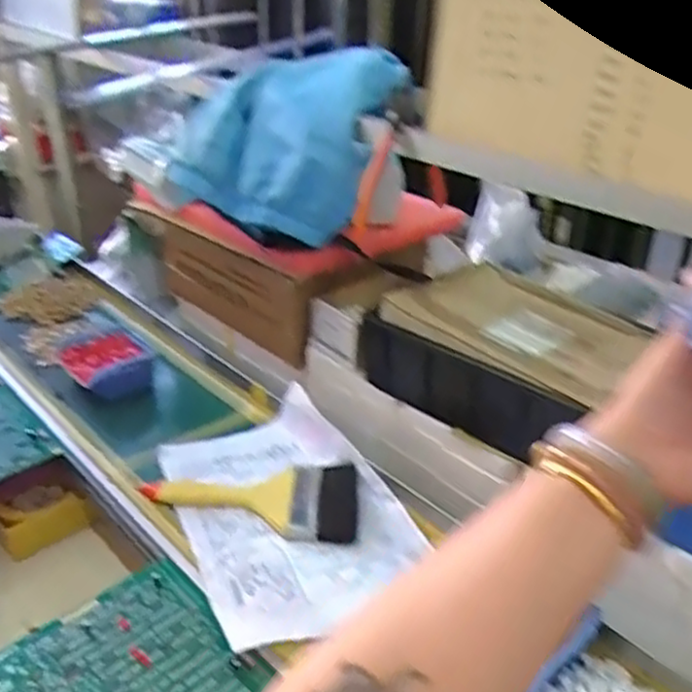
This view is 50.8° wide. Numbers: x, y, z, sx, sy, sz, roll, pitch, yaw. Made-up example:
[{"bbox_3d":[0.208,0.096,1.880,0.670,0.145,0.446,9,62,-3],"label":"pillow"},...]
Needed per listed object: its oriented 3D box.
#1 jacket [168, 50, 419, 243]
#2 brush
[{"bbox_3d":[-0.070,-0.213,0.762,0.228,0.157,0.146,-4,30,-8],"label":"jacket"},{"bbox_3d":[-0.092,0.151,0.729,0.214,0.025,0.092,3,30,3],"label":"brush"}]

